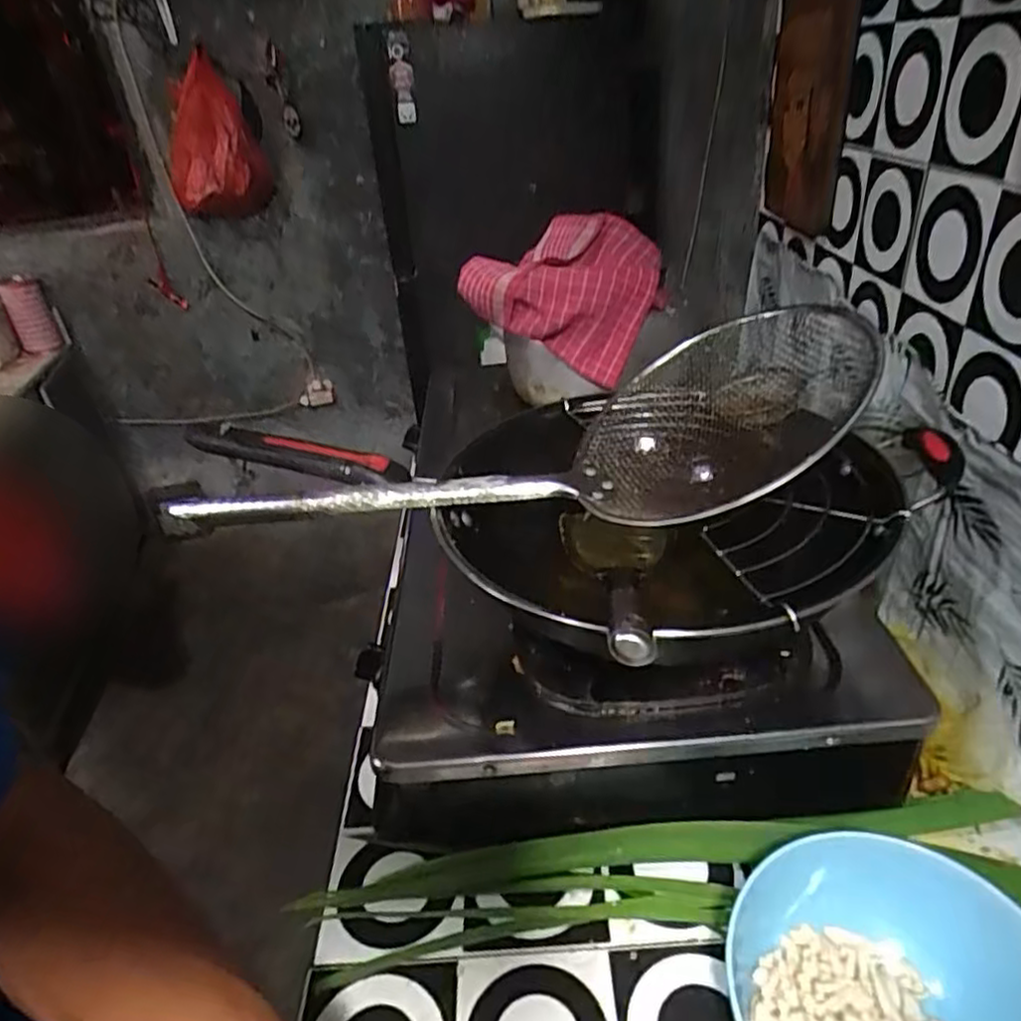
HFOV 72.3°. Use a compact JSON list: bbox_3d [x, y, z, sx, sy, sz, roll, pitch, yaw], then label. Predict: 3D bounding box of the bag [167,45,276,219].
[{"bbox_3d":[-0.642,-0.763,1.466,0.243,0.286,0.065,-1,36,20],"label":"bag"}]

